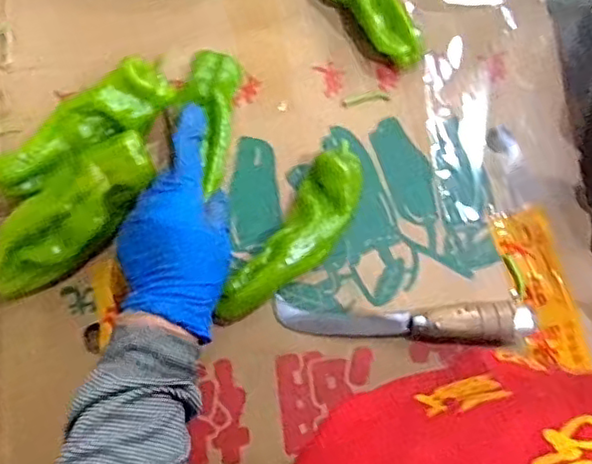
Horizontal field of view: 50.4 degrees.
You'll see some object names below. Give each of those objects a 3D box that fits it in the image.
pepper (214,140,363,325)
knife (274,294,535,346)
[{"bbox_3d":[0.000,0.007,0.508,0.053,0.042,0.170,34,80,6],"label":"pepper"},{"bbox_3d":[0.083,0.070,0.501,0.197,0.030,0.032,3,79,0],"label":"knife"}]

